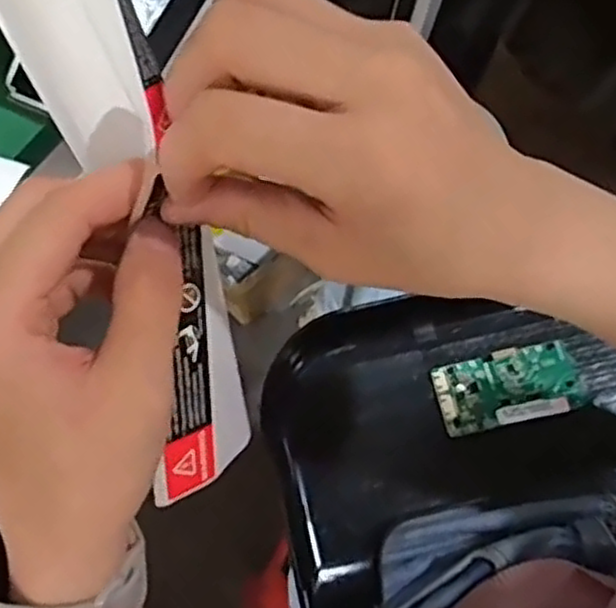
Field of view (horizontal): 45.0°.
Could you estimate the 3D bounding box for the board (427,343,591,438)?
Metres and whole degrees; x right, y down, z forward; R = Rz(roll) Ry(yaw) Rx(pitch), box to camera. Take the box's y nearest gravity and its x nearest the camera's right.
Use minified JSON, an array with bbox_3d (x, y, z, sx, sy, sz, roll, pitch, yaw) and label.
[{"bbox_3d":[0.138,0.057,0.509,0.098,0.007,0.049,-14,78,-5],"label":"board"}]

